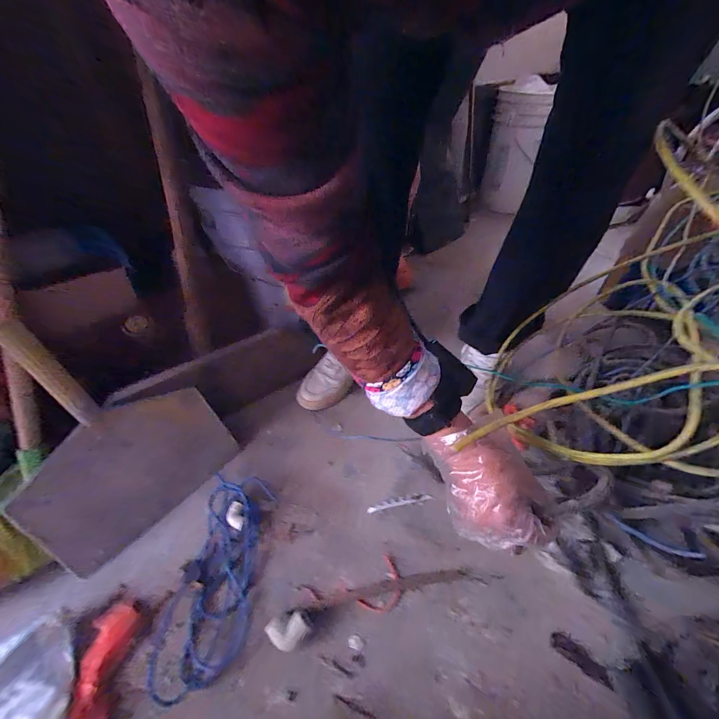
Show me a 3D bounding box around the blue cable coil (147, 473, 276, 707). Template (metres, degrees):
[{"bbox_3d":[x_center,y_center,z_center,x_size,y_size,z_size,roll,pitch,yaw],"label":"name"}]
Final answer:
[{"bbox_3d":[-0.186,0.275,0.420,0.099,0.024,0.239,1,46,2],"label":"blue cable coil"}]

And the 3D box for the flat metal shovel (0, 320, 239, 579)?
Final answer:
[{"bbox_3d":[-0.353,0.092,0.438,0.039,0.316,0.253,-5,28,48],"label":"flat metal shovel"}]

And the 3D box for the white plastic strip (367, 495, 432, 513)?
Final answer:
[{"bbox_3d":[0.061,0.219,0.486,0.099,0.004,0.010,-10,46,-8],"label":"white plastic strip"}]

